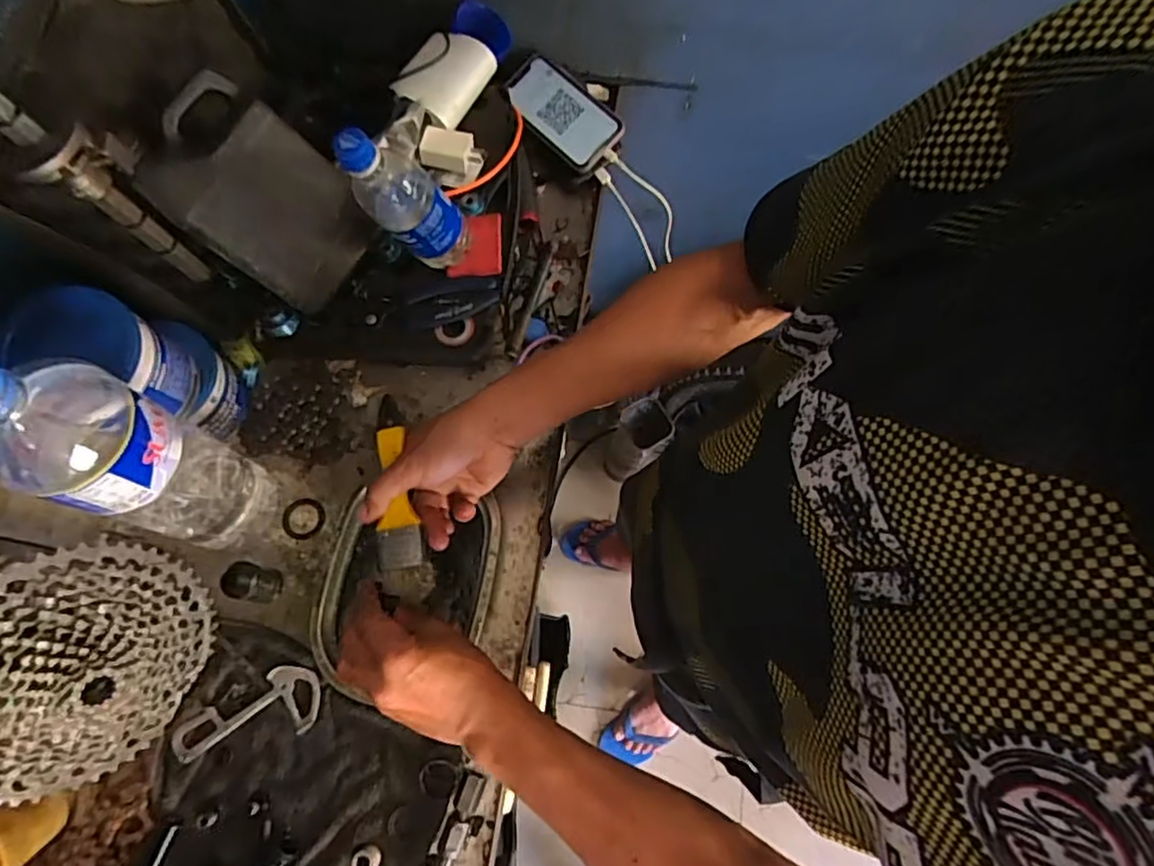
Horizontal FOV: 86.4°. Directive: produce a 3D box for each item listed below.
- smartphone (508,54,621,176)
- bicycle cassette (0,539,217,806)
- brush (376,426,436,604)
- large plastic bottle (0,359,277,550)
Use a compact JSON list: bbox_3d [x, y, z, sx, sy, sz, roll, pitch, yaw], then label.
[{"bbox_3d":[-0.016,-0.384,0.733,0.156,0.015,0.078,44,92,8],"label":"smartphone"},{"bbox_3d":[-0.378,0.187,0.471,0.046,0.189,0.197,10,60,35],"label":"bicycle cassette"},{"bbox_3d":[-0.145,0.064,0.501,0.040,0.013,0.140,-10,74,-6],"label":"brush"},{"bbox_3d":[-0.333,0.023,0.464,0.091,0.303,0.085,25,72,6],"label":"large plastic bottle"}]

